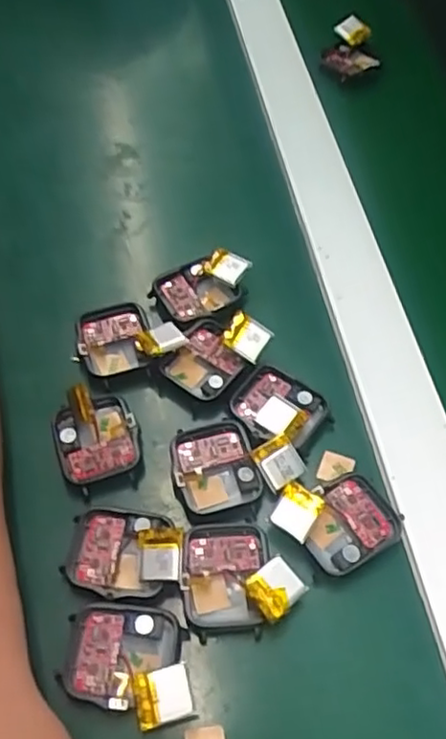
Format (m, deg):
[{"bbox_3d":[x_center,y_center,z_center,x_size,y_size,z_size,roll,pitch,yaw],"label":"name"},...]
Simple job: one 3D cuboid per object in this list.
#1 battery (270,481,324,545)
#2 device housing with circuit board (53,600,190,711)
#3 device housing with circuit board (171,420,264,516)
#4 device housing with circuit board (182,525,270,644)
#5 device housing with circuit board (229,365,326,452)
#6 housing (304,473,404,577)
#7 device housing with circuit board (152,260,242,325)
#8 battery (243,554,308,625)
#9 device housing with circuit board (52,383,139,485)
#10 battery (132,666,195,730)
[{"bbox_3d":[0.032,0.062,0.283,0.018,0.005,0.021,28,73,21],"label":"battery"},{"bbox_3d":[-0.040,0.115,0.261,0.046,0.013,0.037,3,57,1],"label":"device housing with circuit board"},{"bbox_3d":[-0.004,0.046,0.304,0.037,0.011,0.041,-11,58,-9],"label":"device housing with circuit board"},{"bbox_3d":[0.002,0.089,0.278,0.037,0.011,0.045,-2,57,-3],"label":"device housing with circuit board"},{"bbox_3d":[0.027,0.019,0.318,0.041,0.008,0.037,33,62,18],"label":"device housing with circuit board"},{"bbox_3d":[0.056,0.069,0.290,0.041,0.009,0.035,-29,62,-19],"label":"housing"},{"bbox_3d":[-0.014,-0.041,0.357,0.038,0.013,0.036,-23,61,-16],"label":"device housing with circuit board"},{"bbox_3d":[0.022,0.090,0.267,0.020,0.005,0.020,-32,72,-16],"label":"battery"},{"bbox_3d":[-0.060,0.030,0.305,0.037,0.026,0.041,-12,58,-9],"label":"device housing with circuit board"},{"bbox_3d":[-0.023,0.125,0.248,0.021,0.009,0.019,-11,58,-9],"label":"battery"}]

